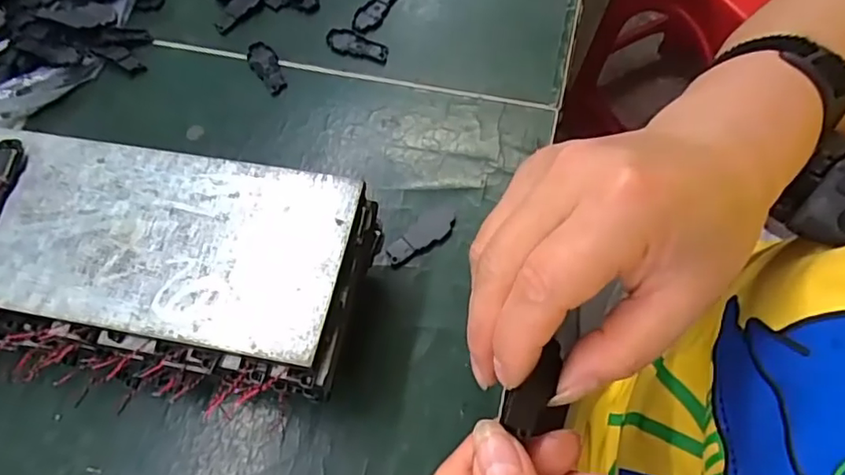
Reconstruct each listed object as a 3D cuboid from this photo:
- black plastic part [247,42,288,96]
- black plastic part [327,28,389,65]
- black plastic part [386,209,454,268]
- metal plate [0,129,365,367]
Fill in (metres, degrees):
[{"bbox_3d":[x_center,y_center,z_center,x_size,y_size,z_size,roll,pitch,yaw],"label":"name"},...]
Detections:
[{"bbox_3d":[-0.092,-0.101,0.349,0.016,0.004,0.042,-23,65,-9],"label":"black plastic part"},{"bbox_3d":[-0.039,-0.116,0.354,0.040,0.004,0.016,17,66,10],"label":"black plastic part"},{"bbox_3d":[0.000,0.000,0.294,0.040,0.004,0.016,-31,67,-13],"label":"black plastic part"},{"bbox_3d":[-0.126,-0.004,0.239,0.191,0.004,0.078,10,65,6],"label":"metal plate"}]

